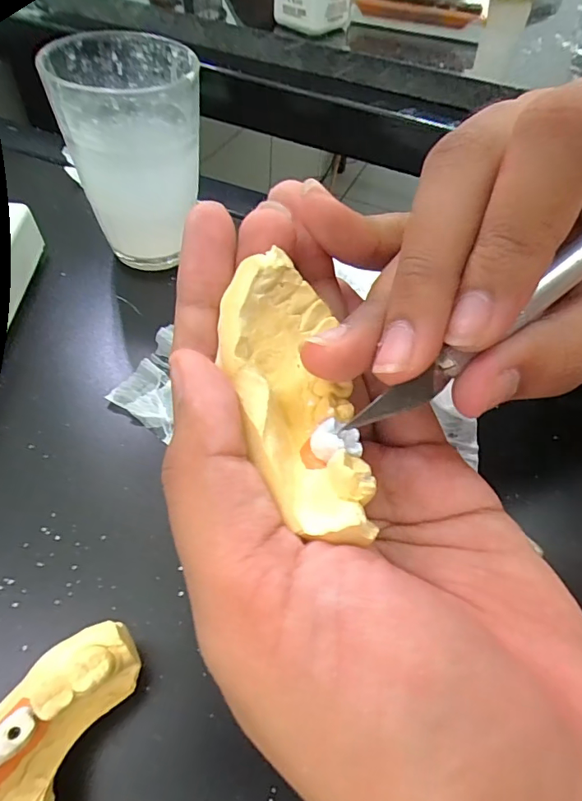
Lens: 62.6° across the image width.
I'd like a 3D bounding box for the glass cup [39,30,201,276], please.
[{"bbox_3d":[-0.077,-0.119,0.240,0.062,0.089,0.064,3,52,-3],"label":"glass cup"}]

